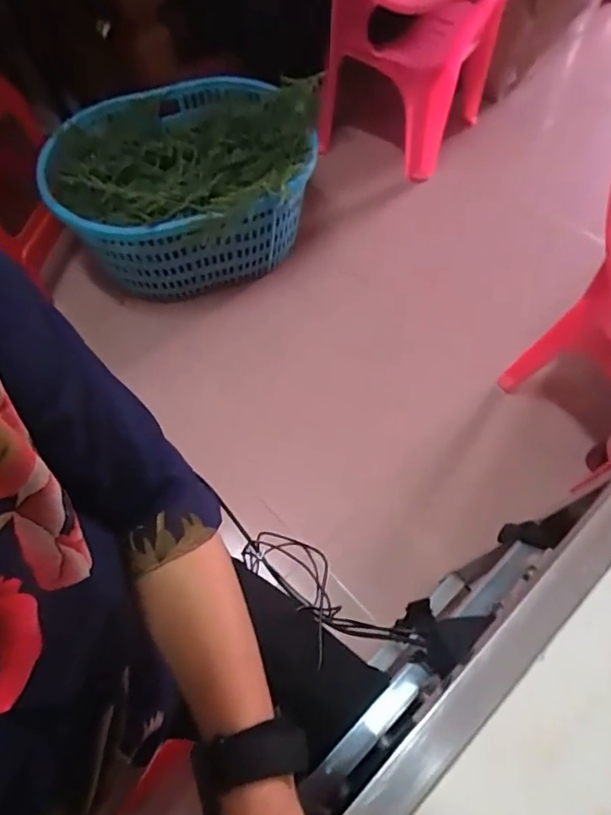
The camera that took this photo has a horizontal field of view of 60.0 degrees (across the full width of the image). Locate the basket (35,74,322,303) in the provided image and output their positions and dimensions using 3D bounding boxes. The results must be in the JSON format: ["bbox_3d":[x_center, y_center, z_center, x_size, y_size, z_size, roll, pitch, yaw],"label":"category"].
[{"bbox_3d":[-0.266,-0.536,1.349,0.598,0.335,0.447,-12,64,-4],"label":"basket"}]

